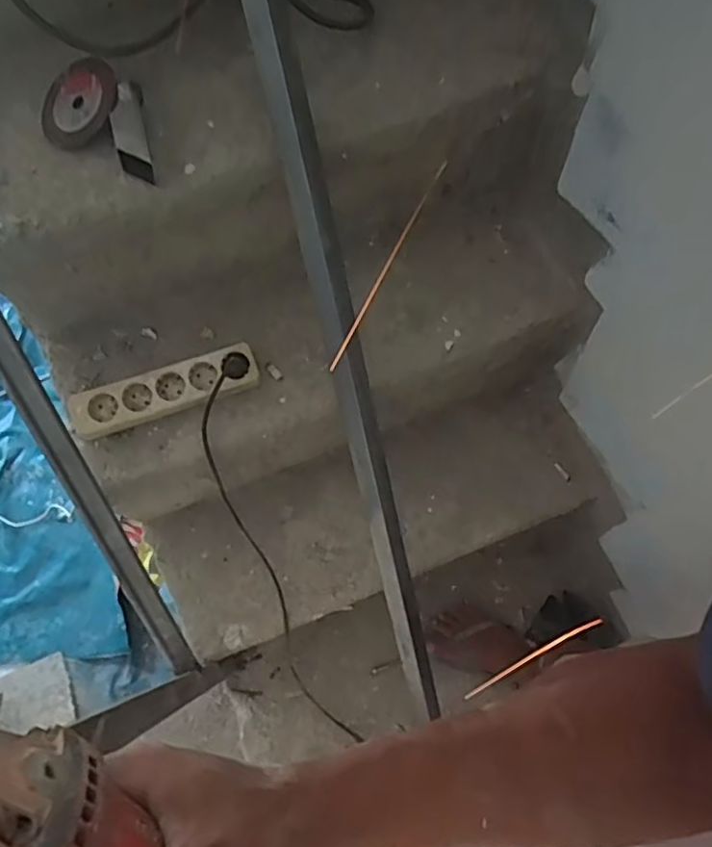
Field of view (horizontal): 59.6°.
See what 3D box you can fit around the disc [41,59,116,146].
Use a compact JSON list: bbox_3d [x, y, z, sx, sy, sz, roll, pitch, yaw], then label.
[{"bbox_3d":[-0.305,-0.351,0.684,0.092,0.009,0.094,-3,81,18],"label":"disc"}]

